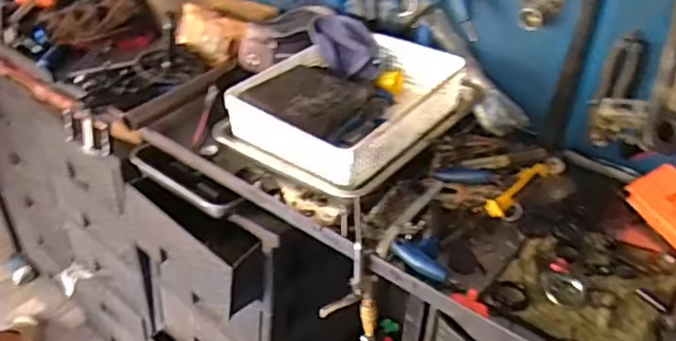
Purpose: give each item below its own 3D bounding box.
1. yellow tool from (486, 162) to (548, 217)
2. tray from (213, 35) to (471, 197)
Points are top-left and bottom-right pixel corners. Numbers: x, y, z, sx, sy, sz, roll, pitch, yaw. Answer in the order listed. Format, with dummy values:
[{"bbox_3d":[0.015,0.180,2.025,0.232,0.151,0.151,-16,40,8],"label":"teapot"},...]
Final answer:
[{"bbox_3d":[0.265,0.027,0.909,0.128,0.033,0.027,-27,46,-35],"label":"yellow tool"},{"bbox_3d":[0.018,-0.112,0.982,0.260,0.079,0.349,26,42,28],"label":"tray"}]

